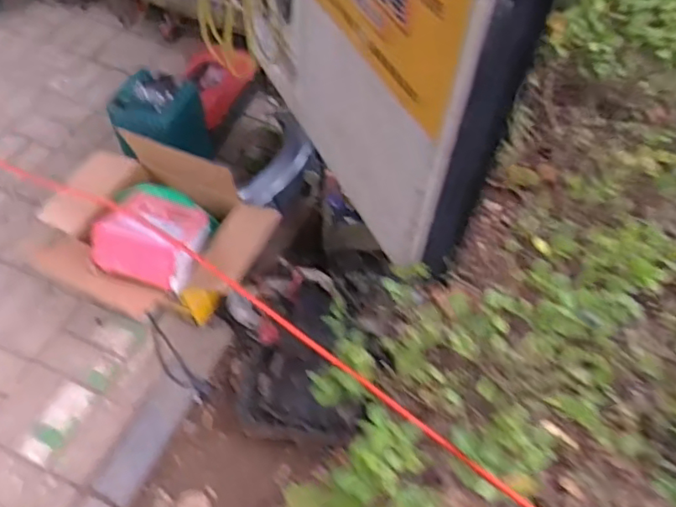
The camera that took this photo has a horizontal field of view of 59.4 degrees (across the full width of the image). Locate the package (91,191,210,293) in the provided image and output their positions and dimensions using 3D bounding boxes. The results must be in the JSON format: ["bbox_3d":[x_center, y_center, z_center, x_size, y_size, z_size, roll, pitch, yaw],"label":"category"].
[{"bbox_3d":[-0.415,-0.048,1.345,0.210,0.141,0.247,10,55,4],"label":"package"}]

